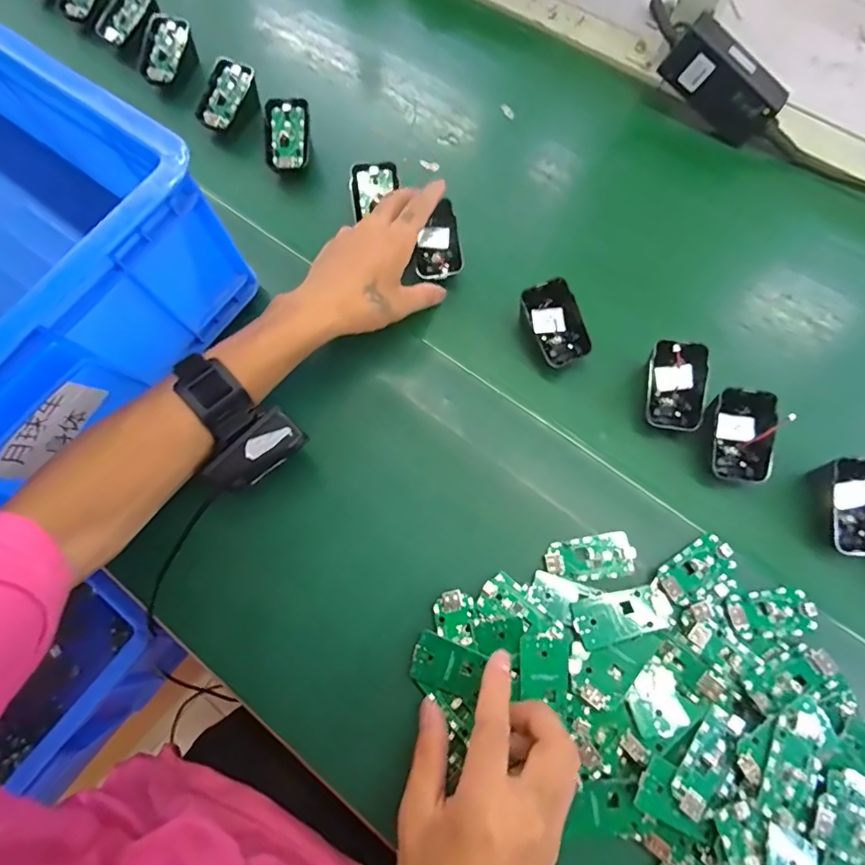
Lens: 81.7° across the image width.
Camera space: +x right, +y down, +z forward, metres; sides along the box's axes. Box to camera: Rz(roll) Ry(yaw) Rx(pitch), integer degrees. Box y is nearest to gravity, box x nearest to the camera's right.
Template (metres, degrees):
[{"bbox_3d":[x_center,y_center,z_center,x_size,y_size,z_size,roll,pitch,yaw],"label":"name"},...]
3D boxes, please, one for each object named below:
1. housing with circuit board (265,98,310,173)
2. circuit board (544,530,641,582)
[{"bbox_3d":[-0.141,-0.289,0.486,0.041,0.016,0.067,-2,89,1],"label":"housing with circuit board"},{"bbox_3d":[0.116,0.093,0.369,0.063,0.008,0.032,-9,69,-2],"label":"circuit board"}]

